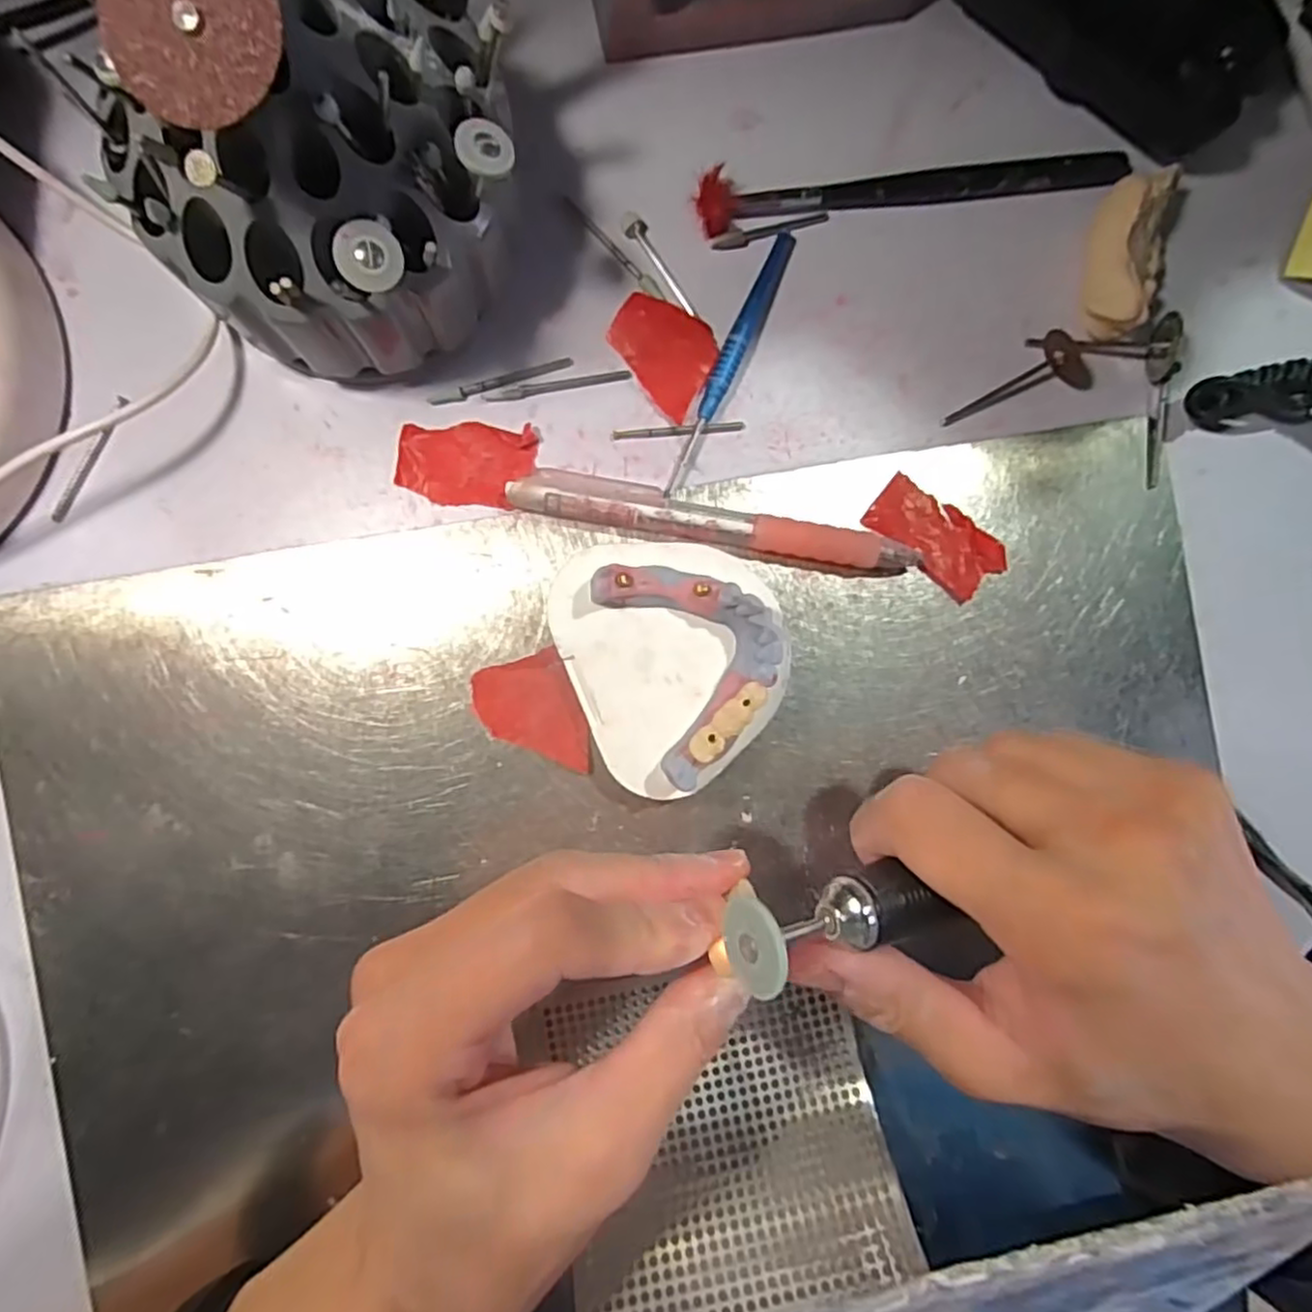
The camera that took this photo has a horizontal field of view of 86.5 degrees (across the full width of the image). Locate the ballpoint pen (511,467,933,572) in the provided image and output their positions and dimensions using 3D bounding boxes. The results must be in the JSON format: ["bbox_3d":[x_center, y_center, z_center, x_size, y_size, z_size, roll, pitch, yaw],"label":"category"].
[{"bbox_3d":[0.019,-0.044,0.229,0.130,0.013,0.015,10,89,-5],"label":"ballpoint pen"}]

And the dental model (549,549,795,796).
[{"bbox_3d":[0.007,0.000,0.215,0.065,0.031,0.076,-19,92,-4],"label":"dental model"}]

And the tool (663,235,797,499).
[{"bbox_3d":[0.026,-0.099,0.233,0.009,0.006,0.096,25,88,-4],"label":"tool"}]

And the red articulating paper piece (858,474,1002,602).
[{"bbox_3d":[0.096,-0.040,0.236,0.047,0.004,0.024,38,87,-4],"label":"red articulating paper piece"}]

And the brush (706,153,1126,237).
[{"bbox_3d":[0.086,-0.159,0.236,0.147,0.009,0.017,-8,91,-5],"label":"brush"}]

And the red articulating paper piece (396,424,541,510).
[{"bbox_3d":[-0.062,-0.063,0.227,0.043,0.005,0.027,2,90,-5],"label":"red articulating paper piece"}]

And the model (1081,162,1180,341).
[{"bbox_3d":[0.159,-0.133,0.235,0.024,0.022,0.056,6,90,-5],"label":"model"}]

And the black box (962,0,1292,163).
[{"bbox_3d":[0.149,-0.214,0.227,0.111,0.034,0.046,31,88,-4],"label":"black box"}]

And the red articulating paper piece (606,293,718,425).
[{"bbox_3d":[0.002,-0.102,0.232,0.037,0.004,0.031,34,88,-4],"label":"red articulating paper piece"}]

